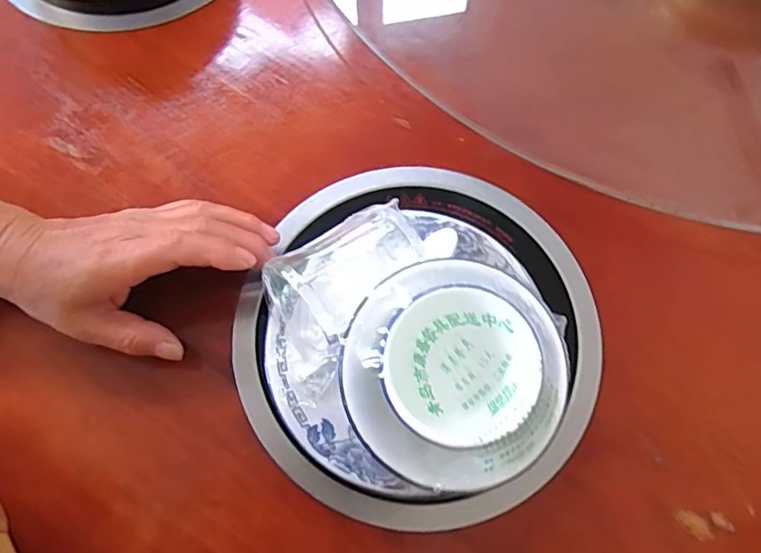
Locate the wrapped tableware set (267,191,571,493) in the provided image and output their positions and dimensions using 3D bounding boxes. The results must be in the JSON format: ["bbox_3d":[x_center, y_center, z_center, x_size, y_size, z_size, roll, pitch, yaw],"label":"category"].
[{"bbox_3d":[0.019,0.038,0.294,0.152,0.079,0.150,0,72,-1],"label":"wrapped tableware set"}]

